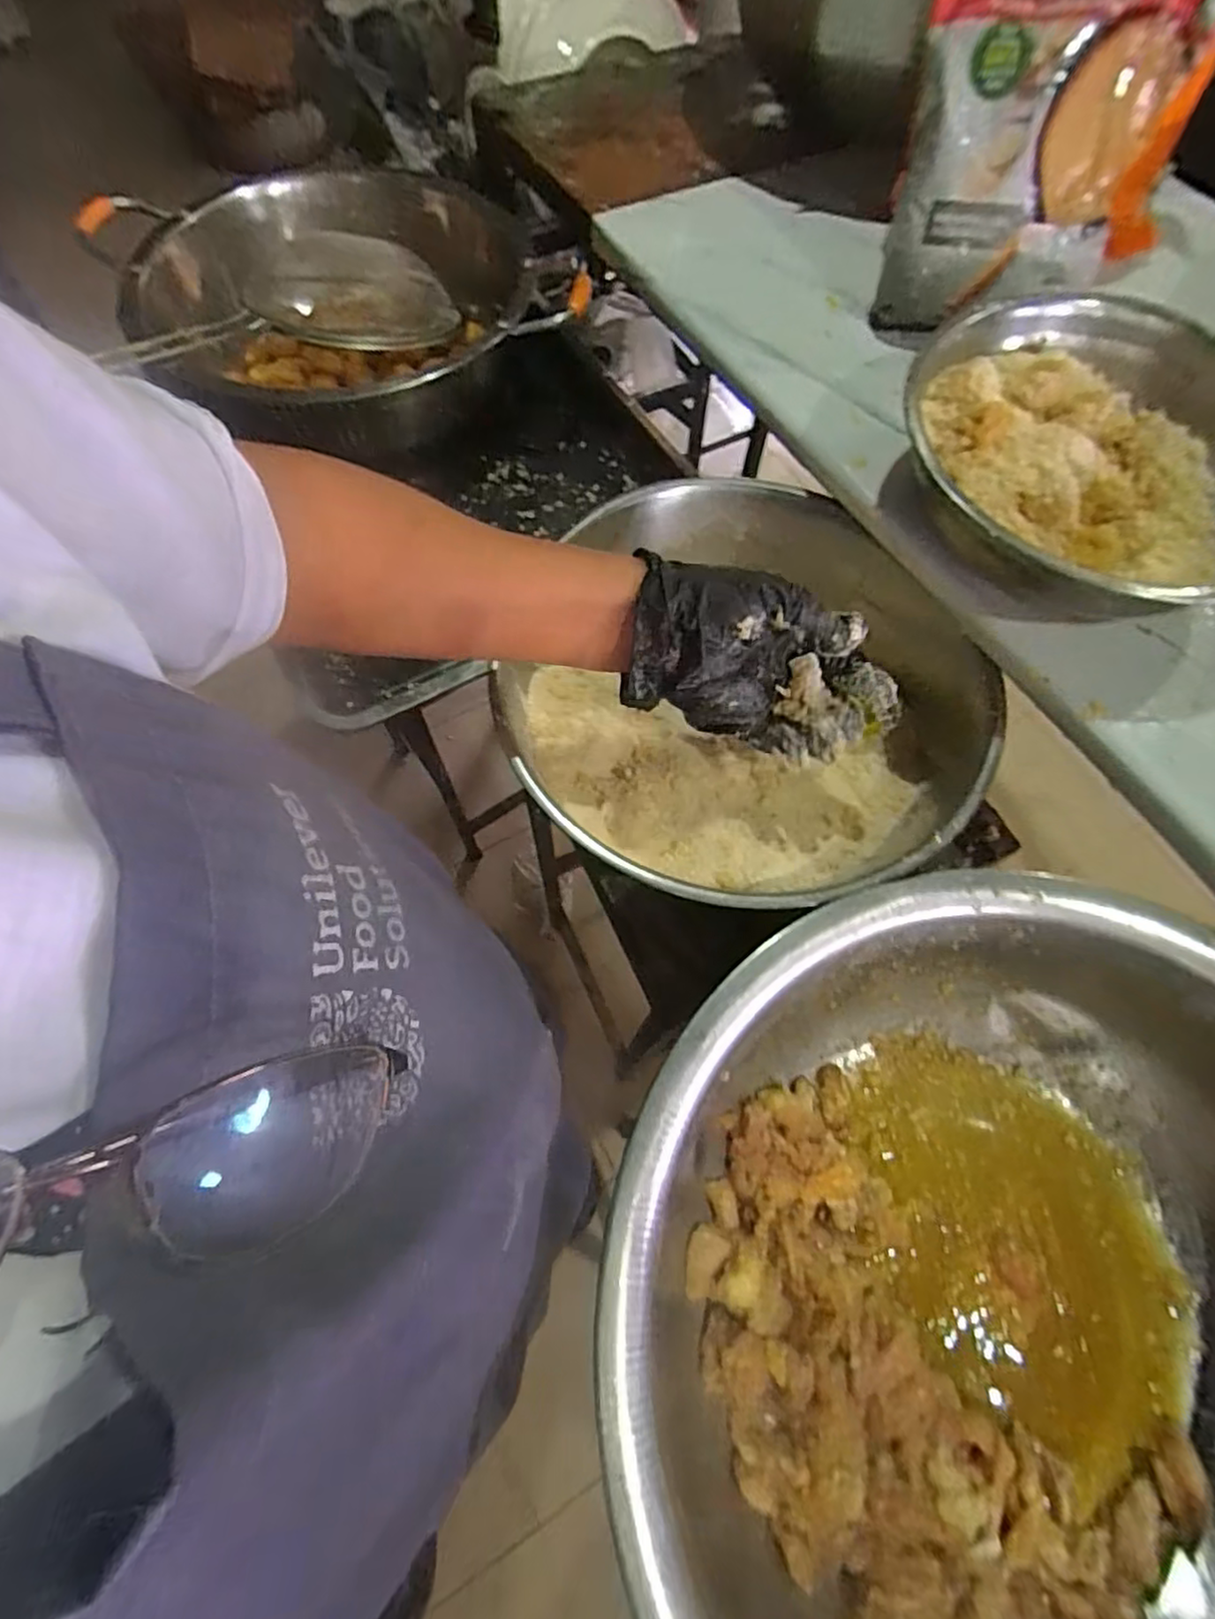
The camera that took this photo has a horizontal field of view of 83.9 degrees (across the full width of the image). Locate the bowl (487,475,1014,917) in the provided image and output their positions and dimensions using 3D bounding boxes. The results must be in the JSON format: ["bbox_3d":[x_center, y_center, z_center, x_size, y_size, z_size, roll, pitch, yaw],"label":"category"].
[{"bbox_3d":[0.090,-0.078,0.458,0.297,0.077,0.311,0,66,0],"label":"bowl"}]

